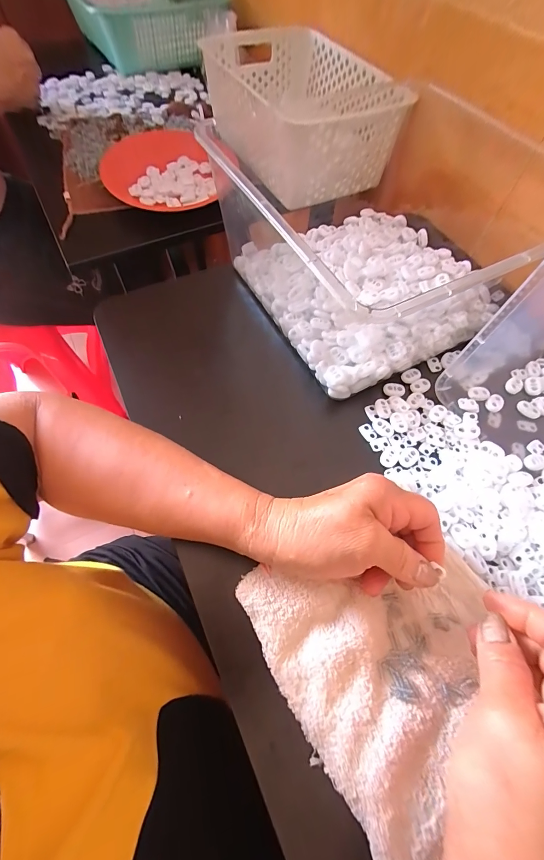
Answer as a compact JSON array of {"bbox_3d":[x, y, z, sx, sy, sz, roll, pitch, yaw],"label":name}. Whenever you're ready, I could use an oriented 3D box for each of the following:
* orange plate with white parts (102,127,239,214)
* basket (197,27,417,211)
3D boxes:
[{"bbox_3d":[-0.159,-0.386,0.503,0.183,0.031,0.178,1,62,-2],"label":"orange plate with white parts"},{"bbox_3d":[0.034,-0.525,0.564,0.208,0.123,0.374,-19,64,-12],"label":"basket"}]

